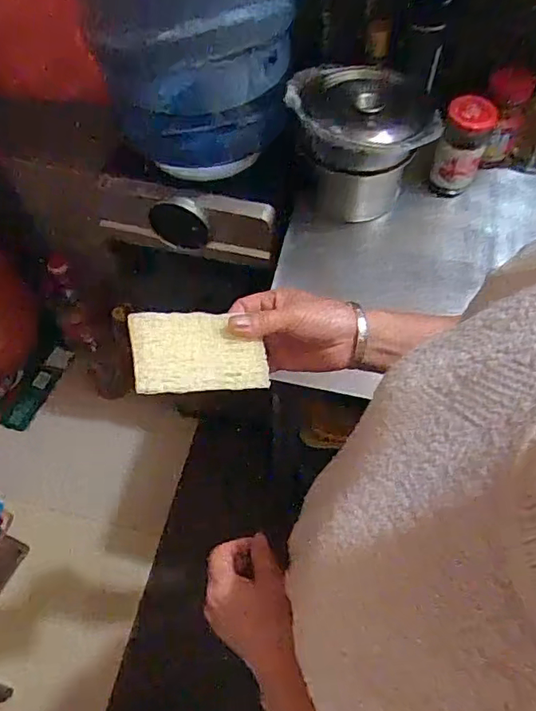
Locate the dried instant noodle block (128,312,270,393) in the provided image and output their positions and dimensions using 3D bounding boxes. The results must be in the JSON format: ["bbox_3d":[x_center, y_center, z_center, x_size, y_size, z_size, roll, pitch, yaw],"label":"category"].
[{"bbox_3d":[-0.055,-0.005,0.426,0.104,0.007,0.069,-2,66,-17],"label":"dried instant noodle block"}]

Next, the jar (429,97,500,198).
[{"bbox_3d":[0.262,-0.281,0.714,0.064,0.125,0.067,0,61,0],"label":"jar"}]

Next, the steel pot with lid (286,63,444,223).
[{"bbox_3d":[0.116,-0.289,0.722,0.167,0.144,0.157,0,61,0],"label":"steel pot with lid"}]

